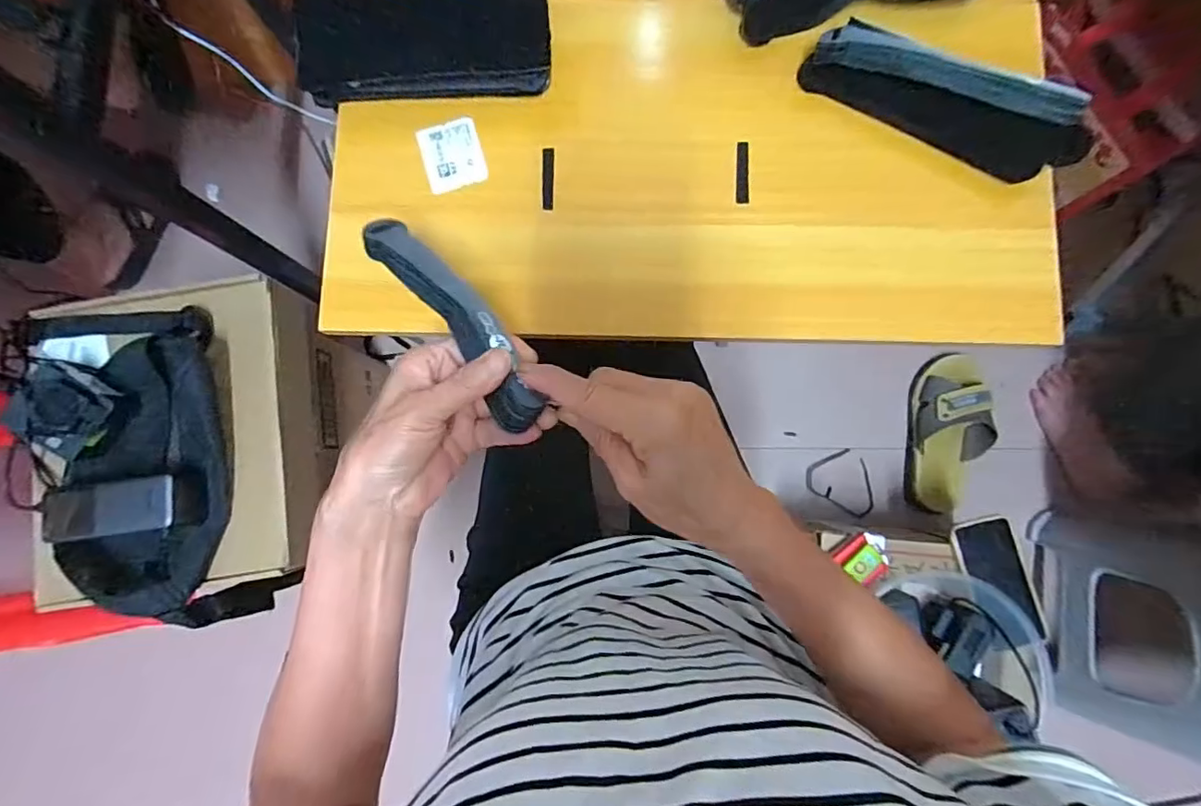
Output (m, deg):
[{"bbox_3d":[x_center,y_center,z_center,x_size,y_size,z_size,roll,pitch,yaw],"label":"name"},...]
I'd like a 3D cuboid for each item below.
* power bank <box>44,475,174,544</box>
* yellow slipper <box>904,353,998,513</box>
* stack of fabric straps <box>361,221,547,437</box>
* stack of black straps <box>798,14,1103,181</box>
[{"bbox_3d":[-0.484,0.104,0.521,0.133,0.019,0.051,-8,85,0],"label":"power bank"},{"bbox_3d":[0.558,0.051,0.848,0.122,0.062,0.240,-1,85,1],"label":"yellow slipper"},{"bbox_3d":[-0.094,-0.062,0.319,0.034,0.022,0.194,-41,62,-3],"label":"stack of fabric straps"},{"bbox_3d":[0.265,-0.237,0.412,0.207,0.056,0.034,27,86,3],"label":"stack of black straps"}]

